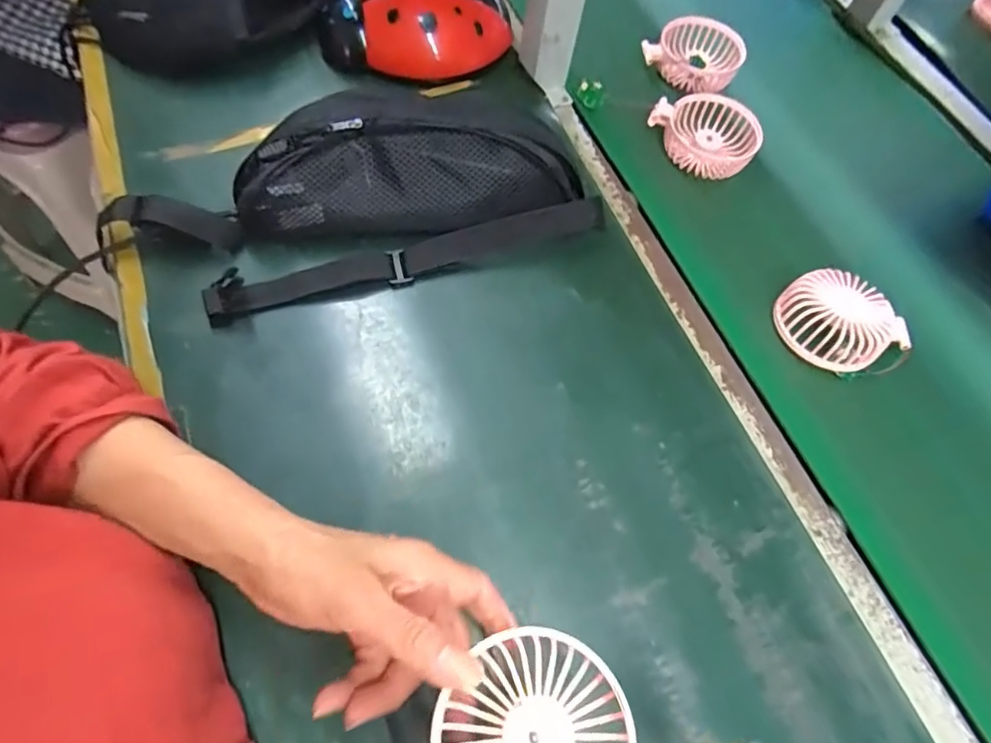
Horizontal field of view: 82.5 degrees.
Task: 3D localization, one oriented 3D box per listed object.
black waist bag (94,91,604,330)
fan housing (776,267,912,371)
[{"bbox_3d":[-0.119,-0.149,0.457,0.393,0.077,0.159,-15,67,-9],"label":"black waist bag"},{"bbox_3d":[0.283,-0.044,0.461,0.084,0.033,0.090,-35,72,-17],"label":"fan housing"}]

